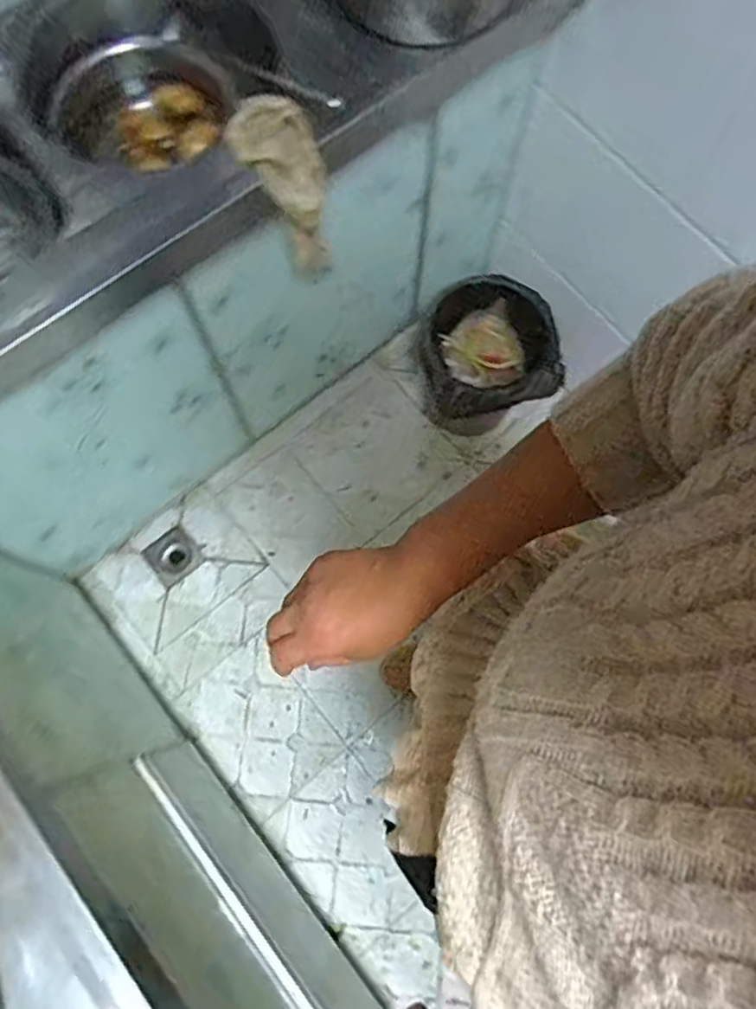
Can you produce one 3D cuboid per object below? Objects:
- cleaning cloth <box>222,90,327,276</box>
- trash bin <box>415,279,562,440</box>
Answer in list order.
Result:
[{"bbox_3d":[-0.106,-0.382,0.782,0.085,0.193,0.084,-31,48,-9],"label":"cleaning cloth"},{"bbox_3d":[0.216,-0.285,1.355,0.270,0.259,0.271,0,75,-1],"label":"trash bin"}]

